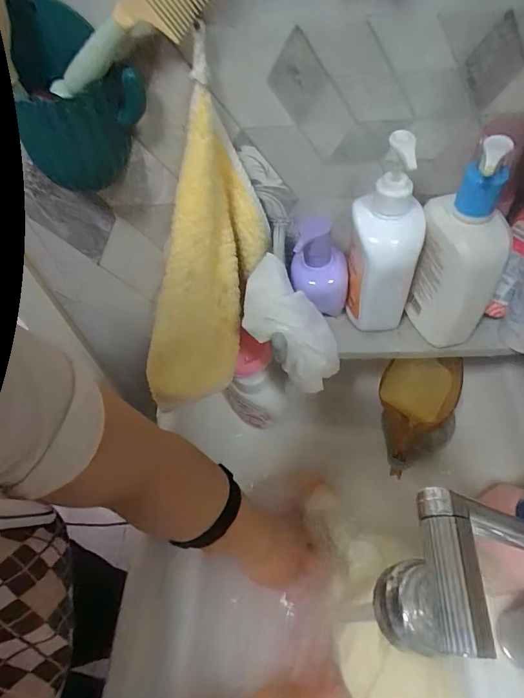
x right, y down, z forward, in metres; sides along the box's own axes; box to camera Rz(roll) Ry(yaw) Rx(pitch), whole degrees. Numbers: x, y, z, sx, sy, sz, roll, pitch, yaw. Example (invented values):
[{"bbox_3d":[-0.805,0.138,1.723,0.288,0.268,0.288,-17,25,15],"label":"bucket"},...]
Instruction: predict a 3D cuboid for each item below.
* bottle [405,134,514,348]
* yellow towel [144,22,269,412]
[{"bbox_3d":[0.163,-0.075,0.360,0.058,0.182,0.064,11,57,13],"label":"bottle"},{"bbox_3d":[-0.049,-0.076,0.413,0.084,0.308,0.077,20,25,19],"label":"yellow towel"}]

